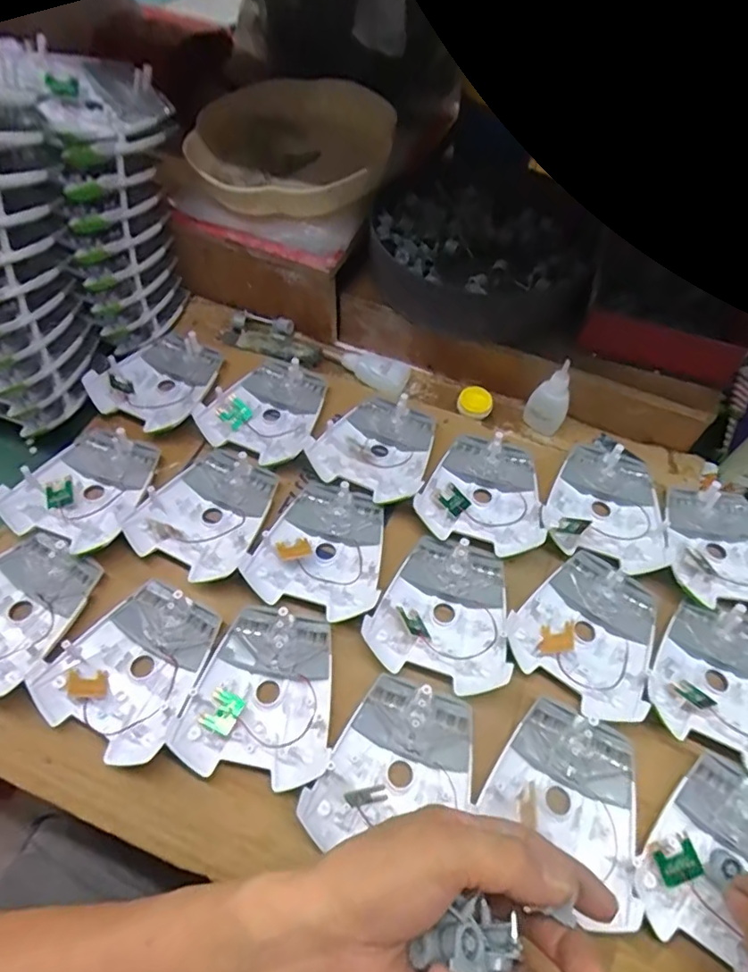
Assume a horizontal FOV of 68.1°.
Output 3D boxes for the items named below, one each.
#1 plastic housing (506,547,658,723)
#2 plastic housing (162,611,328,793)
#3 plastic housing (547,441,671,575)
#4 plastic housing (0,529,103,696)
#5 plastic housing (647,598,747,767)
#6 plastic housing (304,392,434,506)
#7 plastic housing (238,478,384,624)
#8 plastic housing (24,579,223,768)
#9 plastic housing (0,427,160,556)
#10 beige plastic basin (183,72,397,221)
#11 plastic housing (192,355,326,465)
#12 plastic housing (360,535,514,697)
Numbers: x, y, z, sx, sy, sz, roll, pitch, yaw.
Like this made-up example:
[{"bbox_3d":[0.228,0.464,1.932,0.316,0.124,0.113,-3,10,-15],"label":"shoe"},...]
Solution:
[{"bbox_3d":[0.157,0.101,0.396,0.094,0.019,0.106,35,63,17],"label":"plastic housing"},{"bbox_3d":[-0.073,0.135,0.368,0.094,0.019,0.104,9,59,3],"label":"plastic housing"},{"bbox_3d":[0.194,0.014,0.452,0.092,0.031,0.106,21,60,10],"label":"plastic housing"},{"bbox_3d":[-0.256,0.087,0.392,0.093,0.025,0.111,40,65,19],"label":"plastic housing"},{"bbox_3d":[0.245,0.131,0.378,0.093,0.024,0.102,26,61,13],"label":"plastic housing"},{"bbox_3d":[0.007,-0.035,0.481,0.093,0.031,0.108,30,62,15],"label":"plastic housing"},{"bbox_3d":[-0.039,0.044,0.425,0.096,0.017,0.104,15,59,6],"label":"plastic housing"},{"bbox_3d":[-0.163,0.120,0.377,0.095,0.022,0.104,25,61,12],"label":"plastic housing"},{"bbox_3d":[-0.230,-0.002,0.444,0.093,0.030,0.104,17,60,7],"label":"plastic housing"},{"bbox_3d":[-0.078,-0.333,0.551,0.192,0.050,0.198,1,59,-2],"label":"beige plastic basin"},{"bbox_3d":[-0.094,-0.070,0.502,0.094,0.027,0.108,24,61,11],"label":"plastic housing"},{"bbox_3d":[0.052,0.089,0.404,0.096,0.023,0.105,16,60,7],"label":"plastic housing"}]

